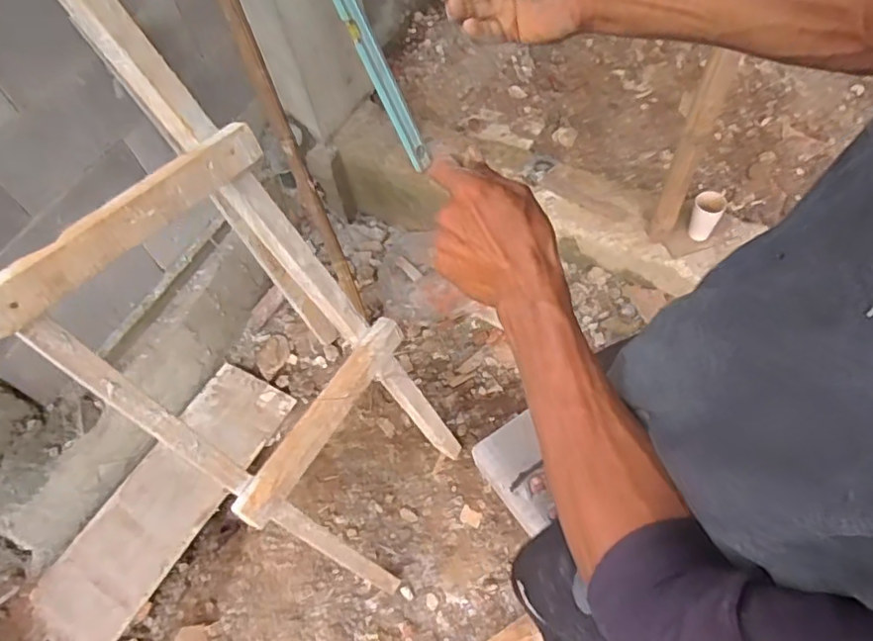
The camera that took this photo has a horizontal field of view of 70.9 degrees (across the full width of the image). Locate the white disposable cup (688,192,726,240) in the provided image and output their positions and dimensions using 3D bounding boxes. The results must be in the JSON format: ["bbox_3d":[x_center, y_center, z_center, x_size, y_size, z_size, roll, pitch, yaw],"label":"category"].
[{"bbox_3d":[0.717,-0.278,1.641,0.078,0.139,0.077,-2,59,4],"label":"white disposable cup"}]

